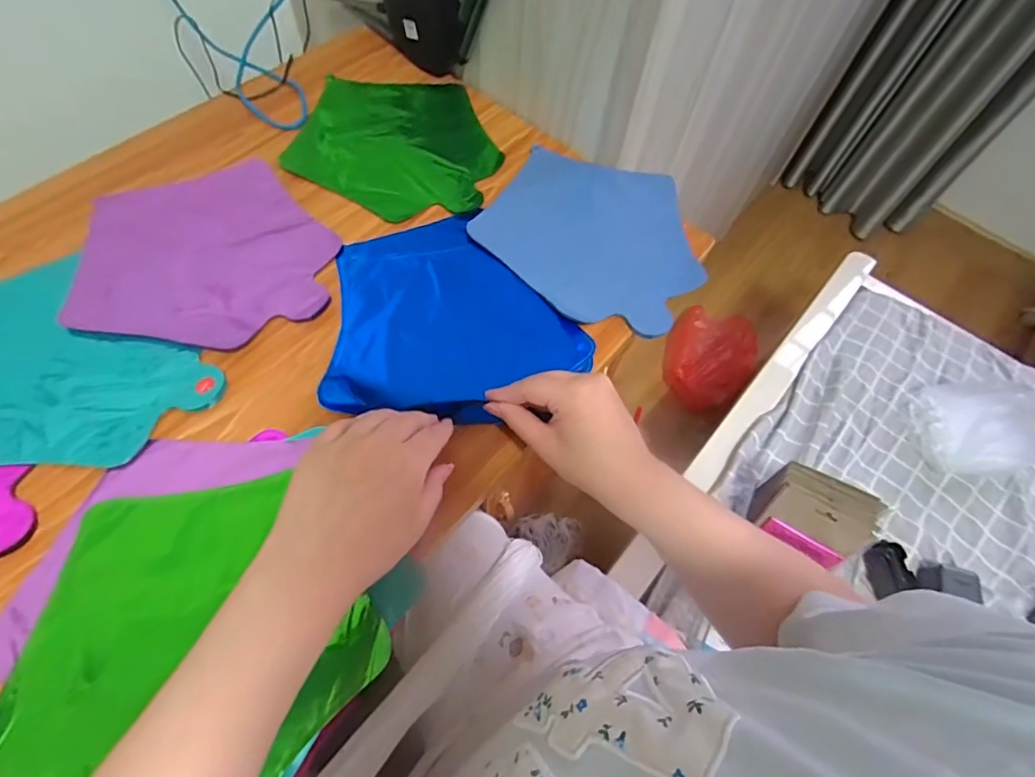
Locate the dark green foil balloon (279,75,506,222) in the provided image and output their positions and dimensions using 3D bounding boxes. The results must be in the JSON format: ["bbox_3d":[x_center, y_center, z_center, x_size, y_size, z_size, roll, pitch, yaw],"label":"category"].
[{"bbox_3d":[-0.132,-0.287,0.589,0.217,0.011,0.229,10,62,2],"label":"dark green foil balloon"}]

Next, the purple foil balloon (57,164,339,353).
[{"bbox_3d":[-0.298,-0.128,0.489,0.222,0.007,0.211,-20,65,-14],"label":"purple foil balloon"}]

